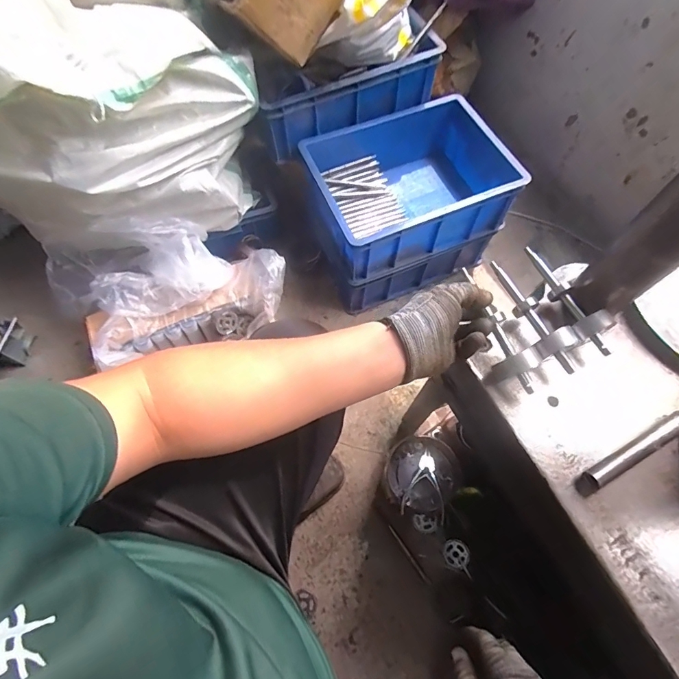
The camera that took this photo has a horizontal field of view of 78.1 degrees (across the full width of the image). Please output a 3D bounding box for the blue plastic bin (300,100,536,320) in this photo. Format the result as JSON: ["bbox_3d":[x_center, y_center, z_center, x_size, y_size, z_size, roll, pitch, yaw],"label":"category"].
[{"bbox_3d":[0.166,-0.330,0.933,0.426,0.185,0.287,-22,69,-11],"label":"blue plastic bin"}]

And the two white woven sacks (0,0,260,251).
[{"bbox_3d":[-0.425,-0.485,0.726,0.535,0.532,0.454,-5,66,-3],"label":"two white woven sacks"}]

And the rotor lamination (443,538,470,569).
[{"bbox_3d":[0.225,0.414,0.810,0.049,0.004,0.049,0,66,-1],"label":"rotor lamination"}]

